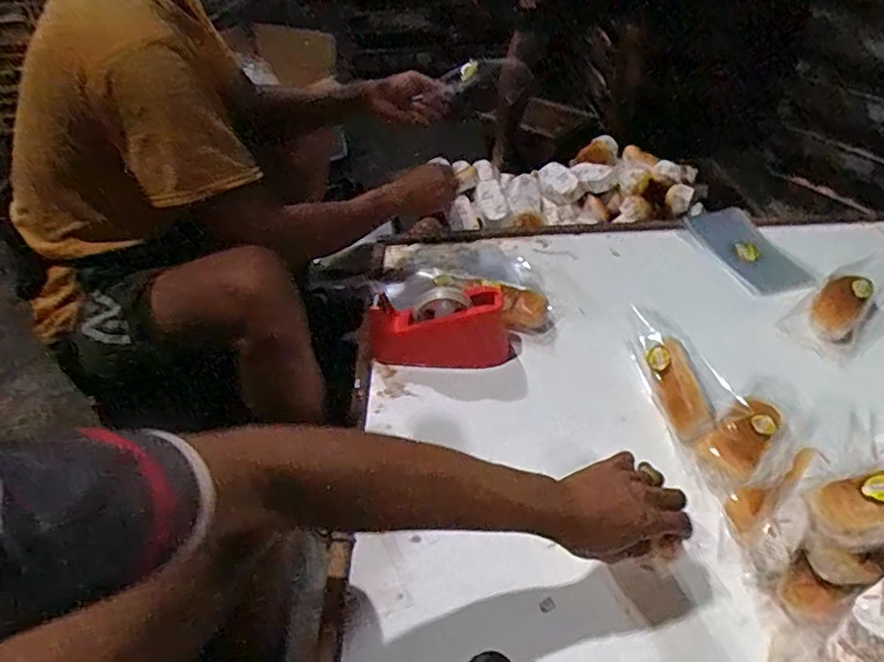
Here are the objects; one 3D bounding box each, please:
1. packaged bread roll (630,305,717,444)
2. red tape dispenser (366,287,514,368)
[{"bbox_3d":[0.305,0.050,0.821,0.061,0.042,0.211,-6,42,-3],"label":"packaged bread roll"},{"bbox_3d":[-0.005,-0.004,0.907,0.208,0.107,0.067,-5,42,-3],"label":"red tape dispenser"}]

